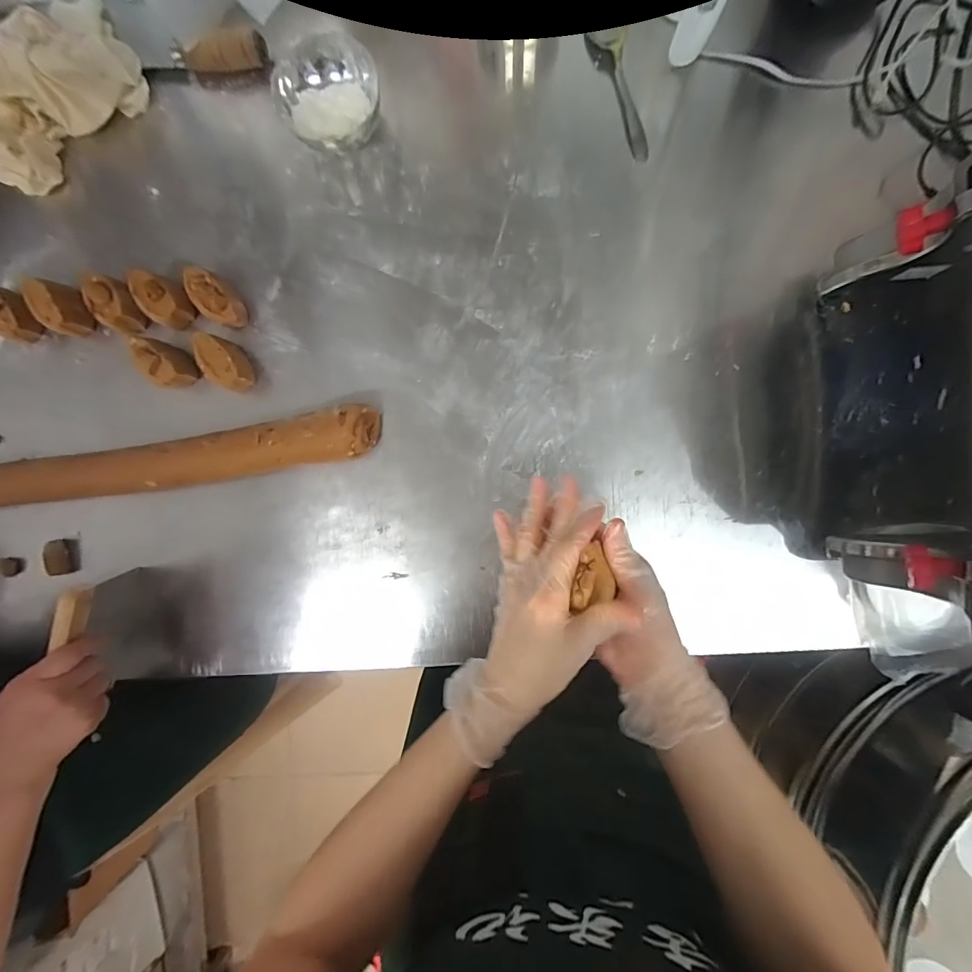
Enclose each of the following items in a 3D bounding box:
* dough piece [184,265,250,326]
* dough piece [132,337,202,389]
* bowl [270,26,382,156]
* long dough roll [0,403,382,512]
[{"bbox_3d":[-0.306,-0.211,0.510,0.042,0.045,0.072,-45,90,3],"label":"dough piece"},{"bbox_3d":[-0.362,-0.141,0.502,0.039,0.044,0.060,-38,90,3],"label":"dough piece"},{"bbox_3d":[-0.164,-0.421,0.488,0.101,0.057,0.098,0,92,3],"label":"bowl"},{"bbox_3d":[-0.432,-0.016,0.515,0.619,0.051,0.056,-8,92,3],"label":"long dough roll"}]

